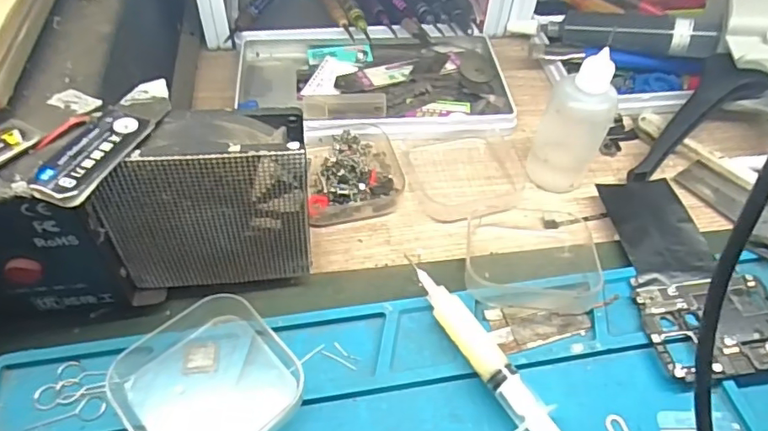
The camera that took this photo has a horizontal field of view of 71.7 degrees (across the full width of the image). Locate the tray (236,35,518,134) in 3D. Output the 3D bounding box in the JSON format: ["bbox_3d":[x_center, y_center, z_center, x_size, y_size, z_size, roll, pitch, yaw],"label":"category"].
[{"bbox_3d":[-0.006,-0.091,0.354,0.177,0.016,0.107,-1,51,-3],"label":"tray"}]

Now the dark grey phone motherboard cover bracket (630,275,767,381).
[{"bbox_3d":[0.156,0.051,0.248,0.065,0.007,0.049,-4,52,-6],"label":"dark grey phone motherboard cover bracket"}]

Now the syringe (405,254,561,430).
[{"bbox_3d":[0.051,0.073,0.221,0.016,0.016,0.133,-27,57,-22],"label":"syringe"}]

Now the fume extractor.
[{"bbox_3d":[-0.073,-0.001,0.228,0.080,0.087,0.031,-10,52,-10],"label":"fume extractor"}]

